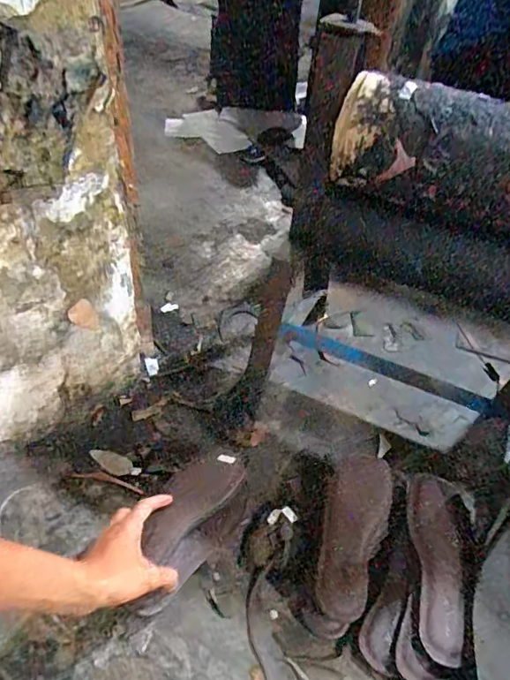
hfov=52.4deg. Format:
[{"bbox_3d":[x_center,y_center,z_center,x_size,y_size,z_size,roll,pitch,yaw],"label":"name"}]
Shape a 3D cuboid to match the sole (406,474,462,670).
[{"bbox_3d":[0.241,0.295,0.692,0.067,0.026,0.251,8,45,2],"label":"sole"}]

